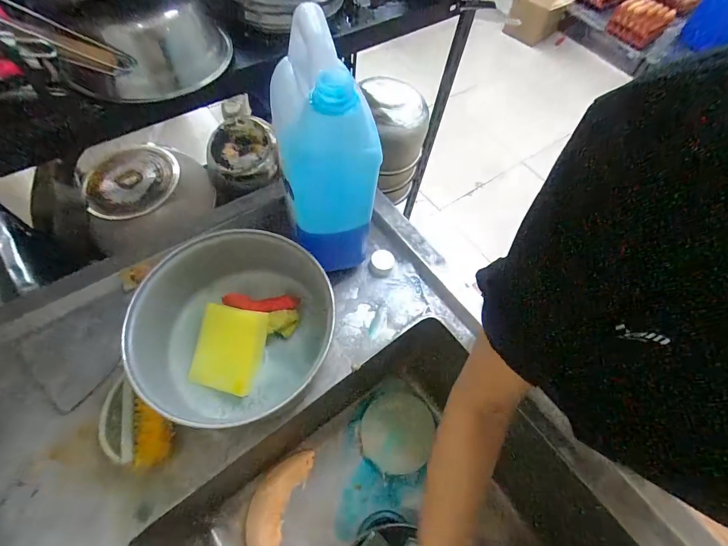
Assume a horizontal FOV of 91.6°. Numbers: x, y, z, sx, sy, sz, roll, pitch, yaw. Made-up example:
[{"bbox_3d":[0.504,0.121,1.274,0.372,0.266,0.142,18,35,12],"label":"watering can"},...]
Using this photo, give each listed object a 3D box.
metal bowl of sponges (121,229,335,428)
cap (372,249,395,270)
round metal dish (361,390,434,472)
[{"bbox_3d":[-0.167,0.072,0.480,0.194,0.143,0.238,35,64,15],"label":"metal bowl of sponges"},{"bbox_3d":[0.033,-0.023,0.615,0.039,0.013,0.037,2,60,-3],"label":"cap"},{"bbox_3d":[0.073,0.350,0.785,0.150,0.023,0.161,2,60,-3],"label":"round metal dish"}]

